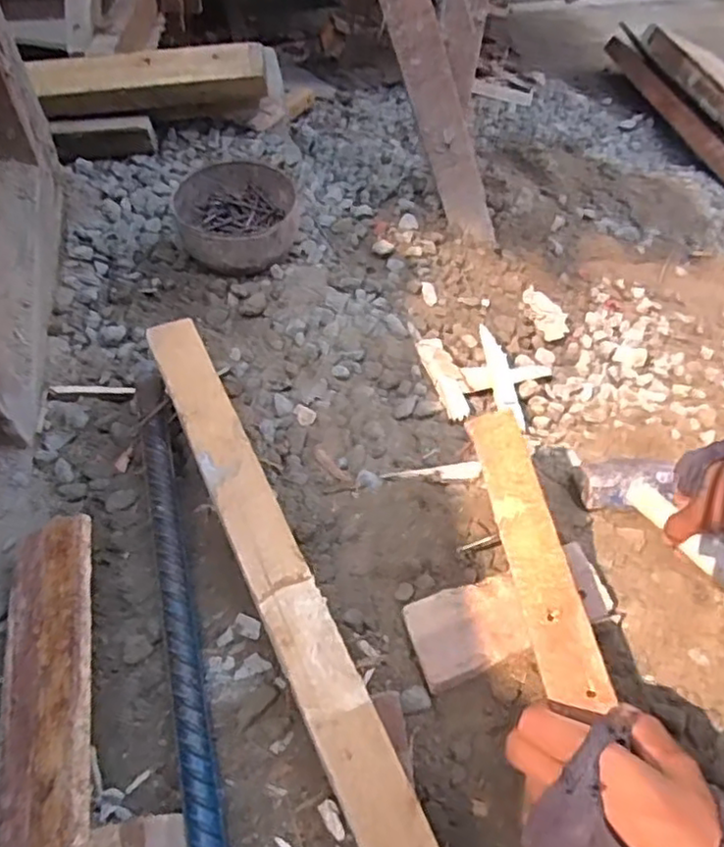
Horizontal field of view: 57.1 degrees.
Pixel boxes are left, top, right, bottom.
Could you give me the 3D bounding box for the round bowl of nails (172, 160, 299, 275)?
[{"bbox_3d":[-0.145,-0.243,0.763,0.136,0.048,0.148,2,58,-3],"label":"round bowl of nails"}]

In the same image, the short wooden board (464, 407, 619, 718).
[{"bbox_3d":[0.116,0.080,0.460,0.038,0.007,0.218,-17,51,9],"label":"short wooden board"}]

